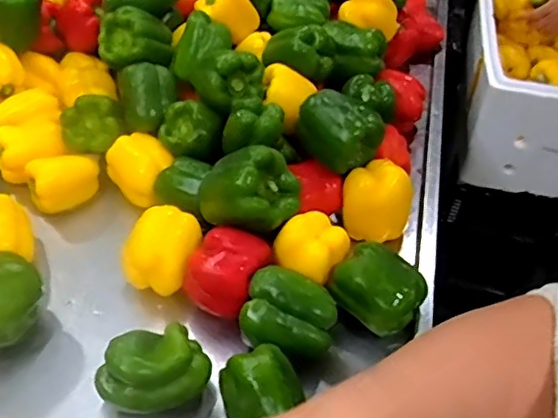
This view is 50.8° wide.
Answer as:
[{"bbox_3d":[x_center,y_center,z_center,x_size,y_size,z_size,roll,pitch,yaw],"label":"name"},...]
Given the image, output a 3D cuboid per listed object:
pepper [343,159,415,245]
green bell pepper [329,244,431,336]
[{"bbox_3d":[0.131,-0.016,0.795,0.085,0.096,0.068,7,44,3],"label":"pepper"},{"bbox_3d":[0.118,0.090,0.694,0.100,0.076,0.079,28,49,23],"label":"green bell pepper"}]

